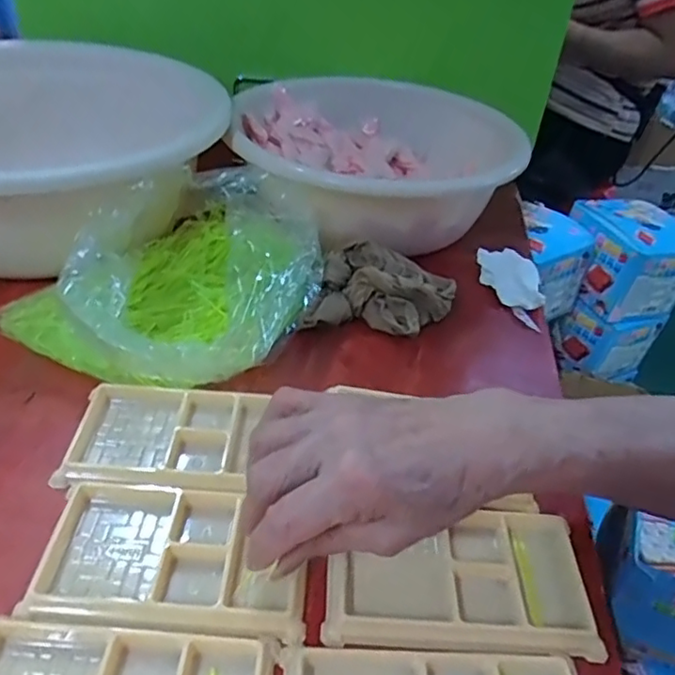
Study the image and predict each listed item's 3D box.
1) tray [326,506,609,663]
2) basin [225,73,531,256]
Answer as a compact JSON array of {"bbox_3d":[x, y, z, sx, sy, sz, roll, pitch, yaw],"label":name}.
[{"bbox_3d":[0.063,0.124,0.326,0.134,0.013,0.078,5,38,-2],"label":"tray"},{"bbox_3d":[0.025,-0.162,0.609,0.265,0.103,0.240,16,39,12],"label":"basin"}]

